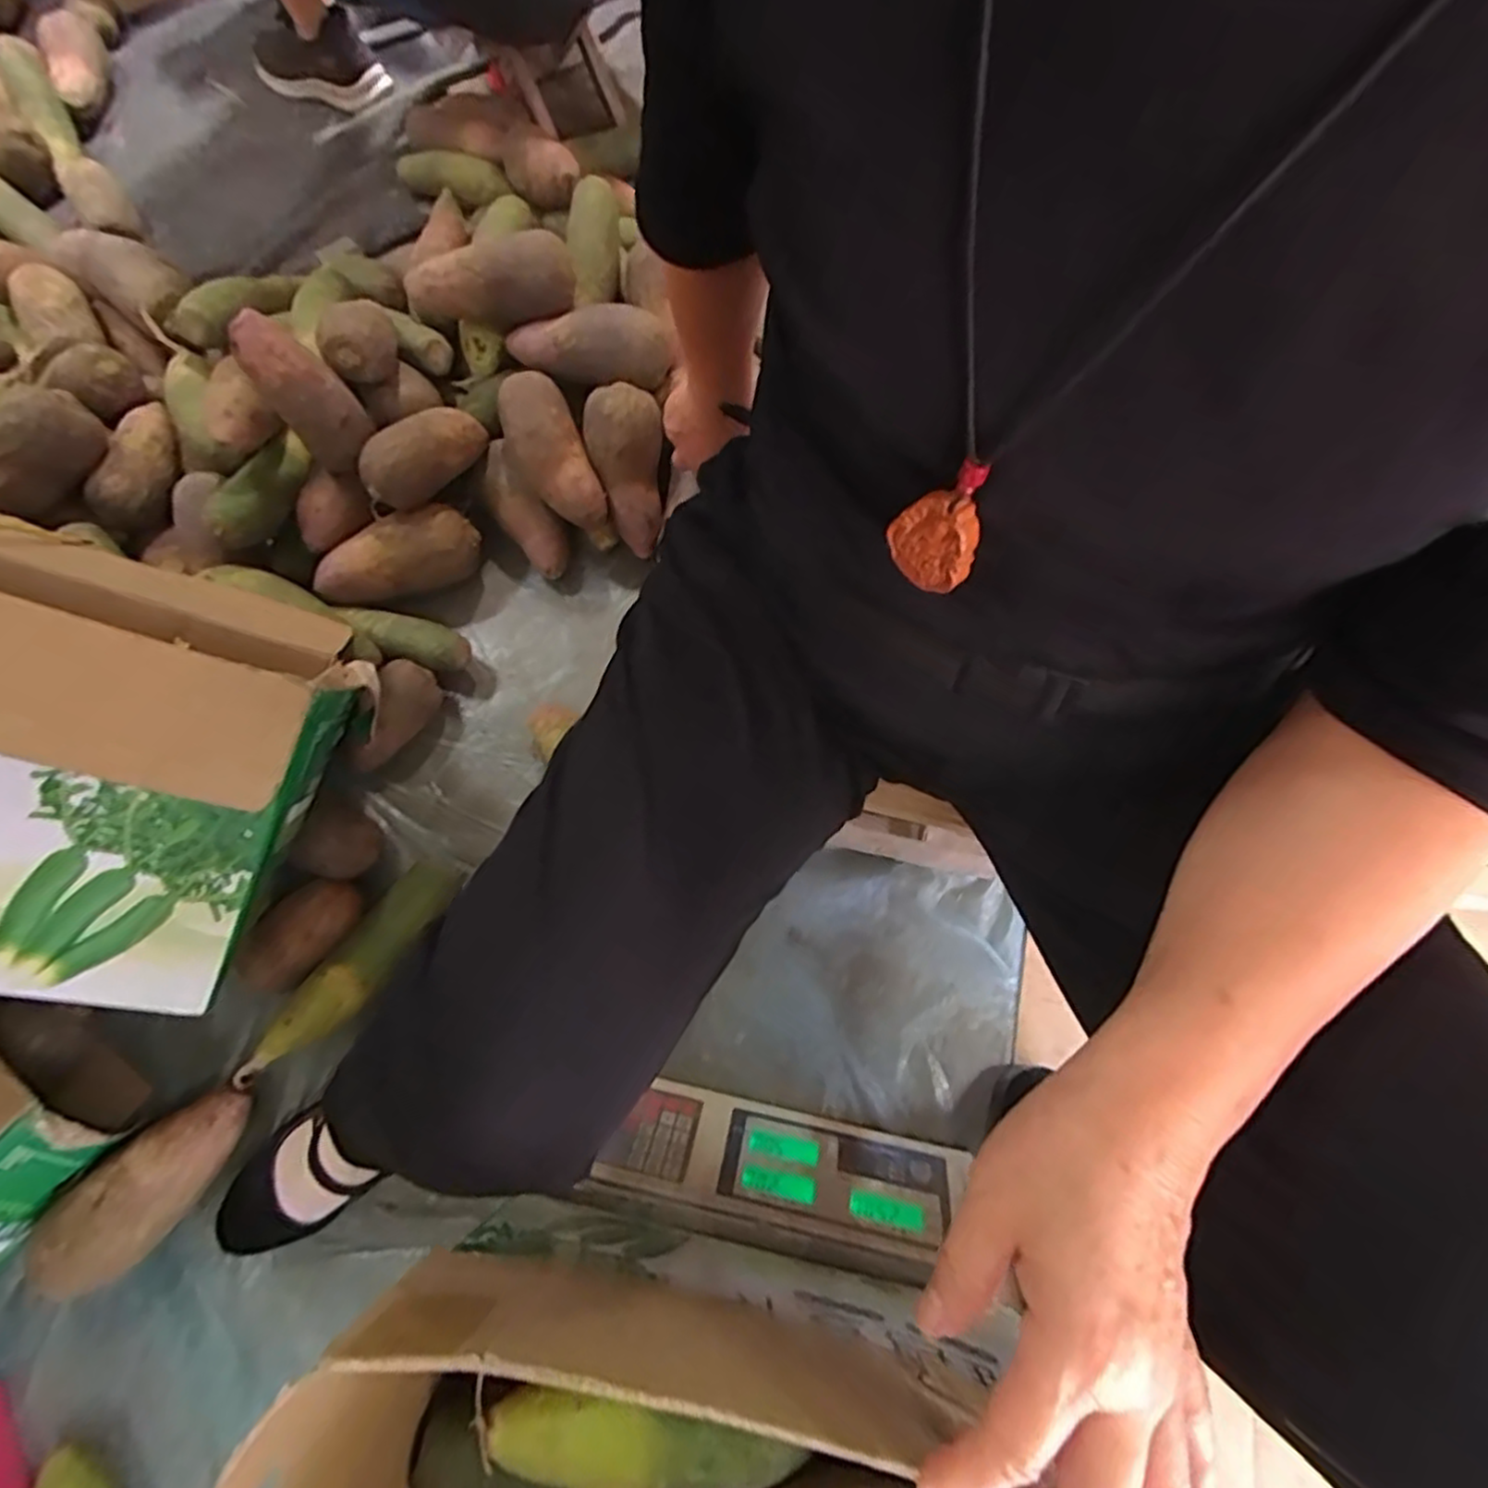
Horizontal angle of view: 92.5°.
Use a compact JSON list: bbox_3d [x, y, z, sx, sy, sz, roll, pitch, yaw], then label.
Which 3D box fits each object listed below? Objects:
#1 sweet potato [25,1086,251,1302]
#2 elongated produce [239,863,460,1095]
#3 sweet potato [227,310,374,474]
[{"bbox_3d":[-0.476,0.354,0.577,0.075,0.069,0.158,38,75,12],"label":"sweet potato"},{"bbox_3d":[-0.339,0.204,0.623,0.059,0.042,0.227,34,74,11],"label":"elongated produce"},{"bbox_3d":[-0.417,-0.336,0.677,0.064,0.143,0.052,-43,54,-14],"label":"sweet potato"}]

